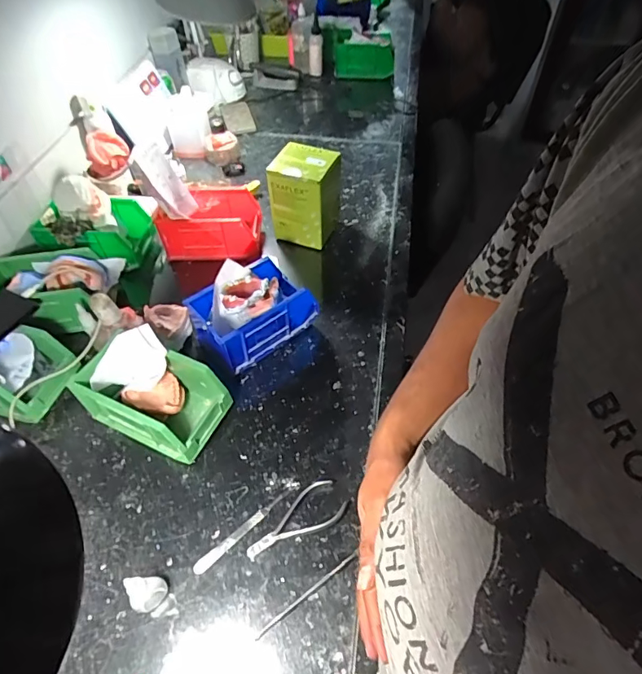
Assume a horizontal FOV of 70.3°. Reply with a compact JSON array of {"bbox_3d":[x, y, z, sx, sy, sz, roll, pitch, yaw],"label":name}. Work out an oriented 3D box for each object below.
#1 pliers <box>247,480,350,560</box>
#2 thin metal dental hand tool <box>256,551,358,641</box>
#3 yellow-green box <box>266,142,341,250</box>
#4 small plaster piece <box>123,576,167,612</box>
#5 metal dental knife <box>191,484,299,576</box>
[{"bbox_3d":[-0.026,0.220,0.532,0.124,0.010,0.053,-37,60,-25],"label":"pliers"},{"bbox_3d":[-0.014,0.276,0.489,0.130,0.007,0.005,-30,58,-22],"label":"thin metal dental hand tool"},{"bbox_3d":[-0.026,-0.247,0.812,0.109,0.152,0.094,13,53,10],"label":"yellow-green box"},{"bbox_3d":[-0.178,0.265,0.469,0.030,0.068,0.025,-15,53,-12],"label":"small plaster piece"},{"bbox_3d":[-0.086,0.221,0.538,0.146,0.006,0.014,-36,60,-25],"label":"metal dental knife"}]

